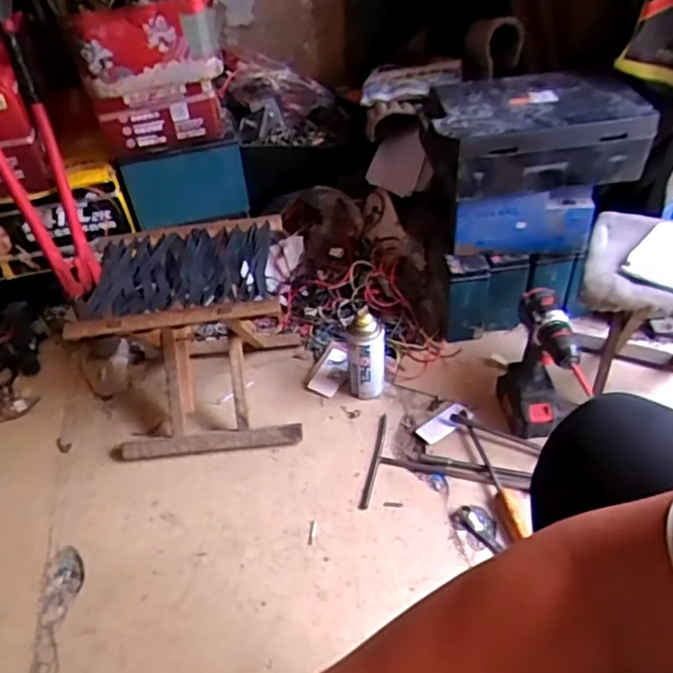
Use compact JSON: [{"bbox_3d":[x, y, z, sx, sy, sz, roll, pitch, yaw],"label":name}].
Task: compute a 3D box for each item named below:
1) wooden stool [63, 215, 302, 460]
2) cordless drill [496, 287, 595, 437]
[{"bbox_3d":[-0.229,0.005,1.049,0.302,0.297,0.258,-7,43,-2],"label":"wooden stool"},{"bbox_3d":[0.324,0.056,0.981,0.107,0.241,0.145,-1,43,4],"label":"cordless drill"}]

